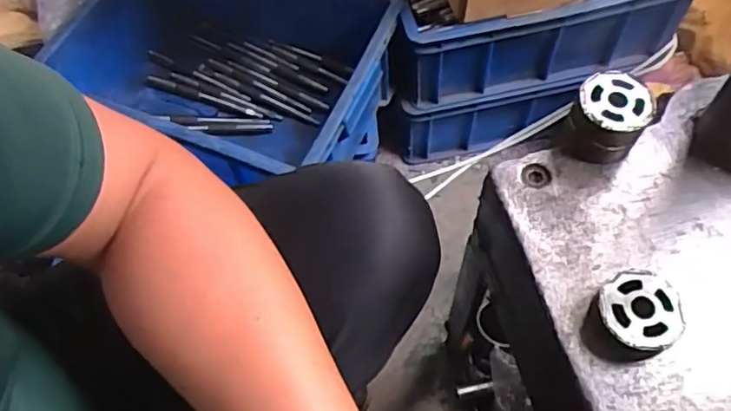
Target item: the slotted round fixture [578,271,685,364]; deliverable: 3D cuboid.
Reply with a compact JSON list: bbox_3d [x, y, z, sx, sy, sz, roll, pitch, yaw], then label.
[{"bbox_3d":[0.169,0.072,0.379,0.057,0.025,0.049,-33,64,-14],"label":"slotted round fixture"}]

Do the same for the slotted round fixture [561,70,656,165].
[{"bbox_3d":[0.178,-0.062,0.440,0.049,0.050,0.051,-1,61,3],"label":"slotted round fixture"}]

